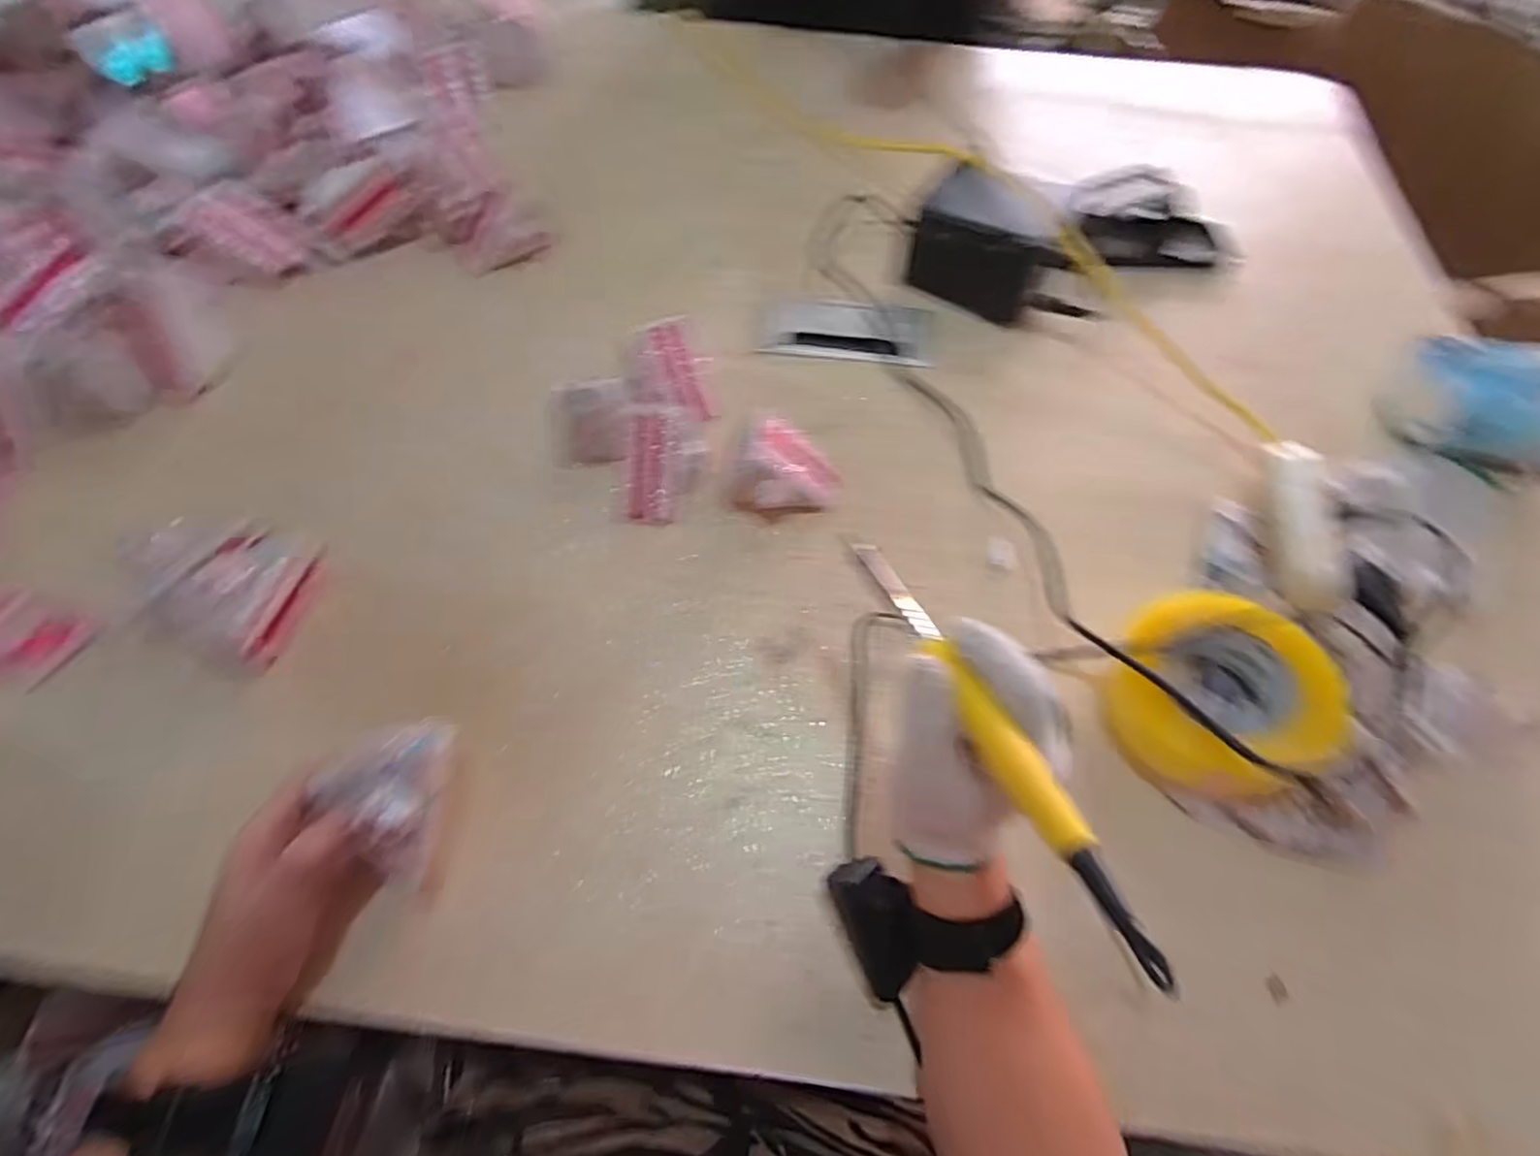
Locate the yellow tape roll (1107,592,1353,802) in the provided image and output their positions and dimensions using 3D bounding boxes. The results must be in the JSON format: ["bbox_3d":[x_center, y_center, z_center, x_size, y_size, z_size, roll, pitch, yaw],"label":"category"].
[{"bbox_3d":[0.300,0.078,0.455,0.120,0.062,0.131,-25,66,-14],"label":"yellow tape roll"}]

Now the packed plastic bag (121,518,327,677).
[{"bbox_3d":[-0.395,0.001,0.480,0.112,0.056,0.100,14,62,6],"label":"packed plastic bag"}]

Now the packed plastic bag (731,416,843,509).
[{"bbox_3d":[0.011,-0.089,0.543,0.089,0.064,0.057,-6,62,-5],"label":"packed plastic bag"}]

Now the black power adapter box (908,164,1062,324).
[{"bbox_3d":[0.212,-0.330,0.661,0.140,0.087,0.100,31,65,14],"label":"black power adapter box"}]

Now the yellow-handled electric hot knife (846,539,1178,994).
[{"bbox_3d":[0.094,0.059,0.305,0.018,0.019,0.233,-18,48,-11],"label":"yellow-handled electric hot knife"}]

